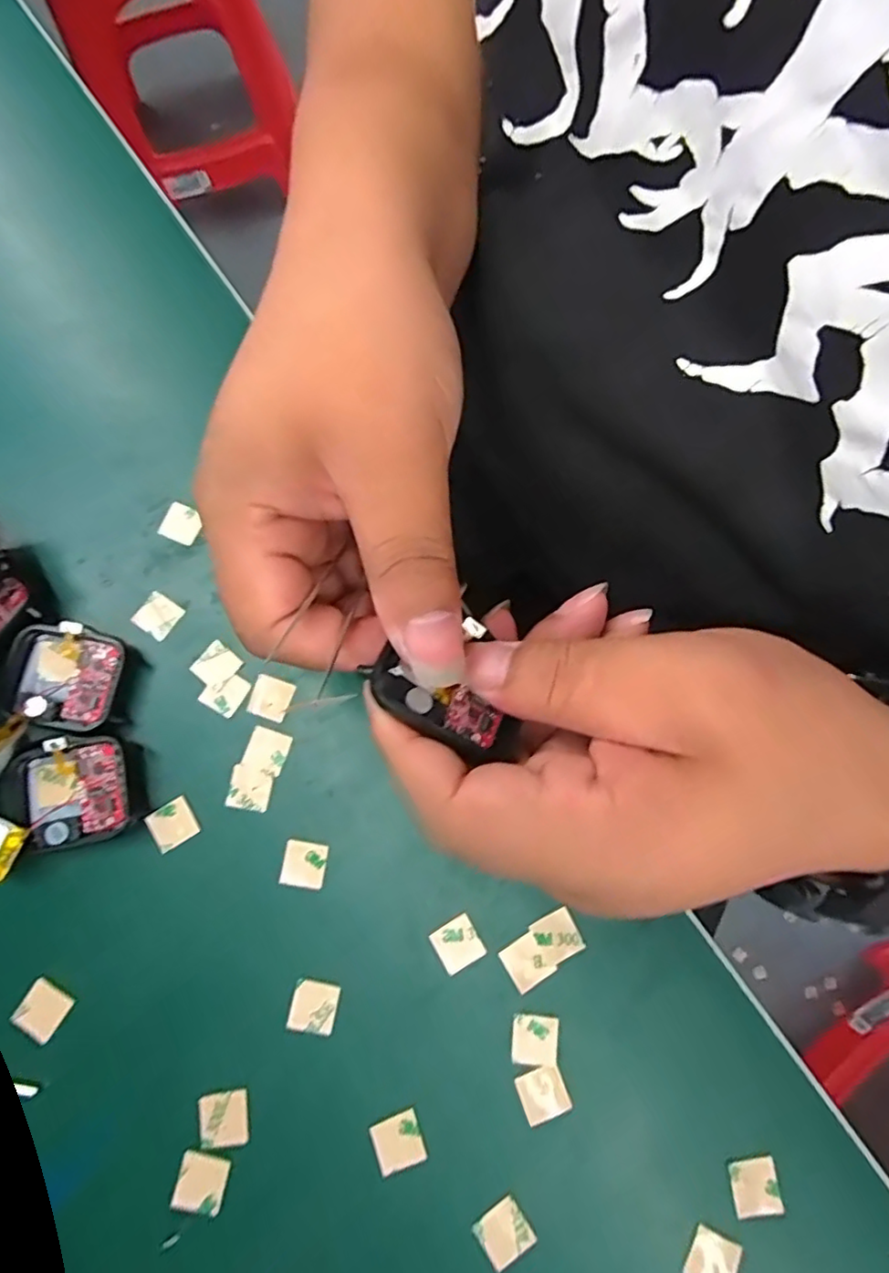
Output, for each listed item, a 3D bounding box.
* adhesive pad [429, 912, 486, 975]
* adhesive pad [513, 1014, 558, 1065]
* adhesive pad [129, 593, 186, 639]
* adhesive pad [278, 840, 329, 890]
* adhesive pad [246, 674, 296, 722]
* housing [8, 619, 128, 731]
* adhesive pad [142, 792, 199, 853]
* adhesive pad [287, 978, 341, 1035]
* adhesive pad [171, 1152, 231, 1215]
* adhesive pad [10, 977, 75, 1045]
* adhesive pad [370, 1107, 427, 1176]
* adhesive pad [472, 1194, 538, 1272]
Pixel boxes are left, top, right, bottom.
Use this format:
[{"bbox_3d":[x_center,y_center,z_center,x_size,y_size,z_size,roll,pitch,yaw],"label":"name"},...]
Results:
[{"bbox_3d":[0.005,0.108,0.219,0.015,0.004,0.015,-29,79,-7],"label":"adhesive pad"},{"bbox_3d":[0.031,0.138,0.212,0.015,0.004,0.015,5,77,1],"label":"adhesive pad"},{"bbox_3d":[-0.114,-0.009,0.246,0.016,0.004,0.015,32,79,7],"label":"adhesive pad"},{"bbox_3d":[-0.051,0.082,0.224,0.015,0.004,0.015,8,77,1],"label":"adhesive pad"},{"bbox_3d":[-0.067,0.023,0.238,0.015,0.004,0.015,17,77,3],"label":"adhesive pad"},{"bbox_3d":[-0.143,0.015,0.235,0.041,0.012,0.037,12,77,2],"label":"housing"},{"bbox_3d":[-0.100,0.069,0.228,0.016,0.004,0.015,-33,79,-8],"label":"adhesive pad"},{"bbox_3d":[-0.045,0.128,0.214,0.015,0.004,0.015,11,77,2],"label":"adhesive pad"},{"bbox_3d":[-0.079,0.178,0.202,0.016,0.004,0.016,10,77,2],"label":"adhesive pad"},{"bbox_3d":[-0.139,0.129,0.214,0.016,0.004,0.016,30,78,6],"label":"adhesive pad"},{"bbox_3d":[-0.015,0.167,0.205,0.016,0.004,0.015,-20,78,-5],"label":"adhesive pad"},{"bbox_3d":[0.019,0.192,0.199,0.016,0.004,0.015,-33,79,-8],"label":"adhesive pad"}]

